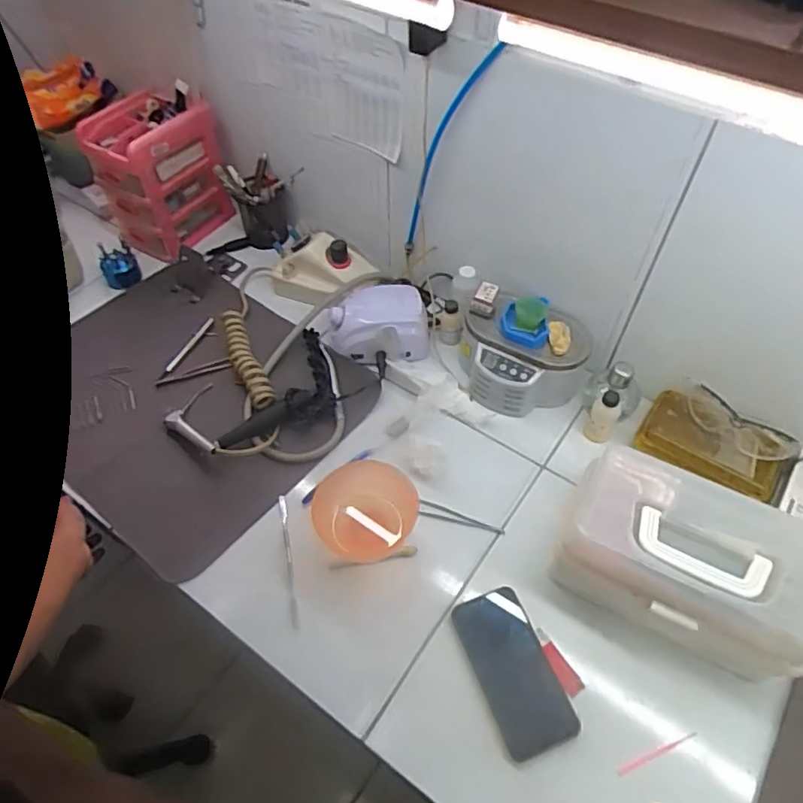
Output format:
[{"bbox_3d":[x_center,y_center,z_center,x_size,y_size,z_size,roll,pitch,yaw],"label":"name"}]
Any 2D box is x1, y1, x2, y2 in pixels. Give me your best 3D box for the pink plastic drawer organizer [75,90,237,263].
[{"bbox_3d":[-0.411,-0.380,1.016,0.165,0.209,0.180,26,57,18],"label":"pink plastic drawer organizer"}]

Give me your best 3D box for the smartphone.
[{"bbox_3d":[0.123,0.294,0.657,0.080,0.008,0.165,-16,54,-13],"label":"smartphone"}]

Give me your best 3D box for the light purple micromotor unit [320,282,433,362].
[{"bbox_3d":[-0.033,-0.116,0.916,0.158,0.070,0.124,6,53,4],"label":"light purple micromotor unit"}]

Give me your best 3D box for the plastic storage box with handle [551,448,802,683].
[{"bbox_3d":[0.316,0.183,0.664,0.274,0.124,0.146,21,55,15],"label":"plastic storage box with handle"}]

